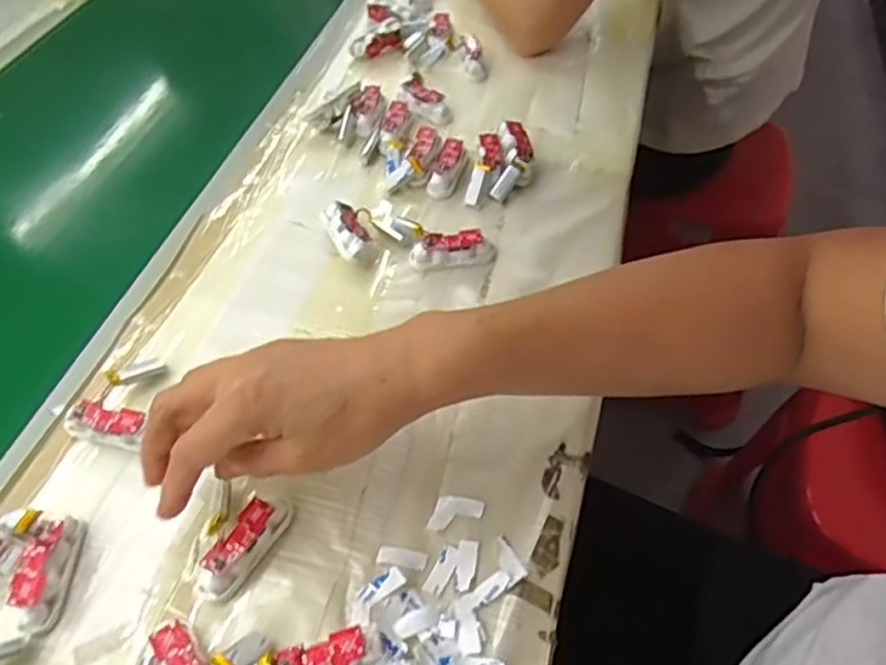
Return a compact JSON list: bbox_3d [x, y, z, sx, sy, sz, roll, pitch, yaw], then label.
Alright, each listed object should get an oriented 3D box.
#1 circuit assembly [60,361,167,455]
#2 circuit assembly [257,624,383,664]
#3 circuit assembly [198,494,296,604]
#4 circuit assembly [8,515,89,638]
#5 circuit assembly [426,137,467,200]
[{"bbox_3d":[-0.198,0.040,0.415,0.048,0.019,0.061,12,53,11],"label":"circuit assembly"},{"bbox_3d":[-0.058,0.158,0.319,0.057,0.021,0.018,-13,53,-9],"label":"circuit assembly"},{"bbox_3d":[-0.107,0.114,0.357,0.020,0.019,0.060,22,56,18],"label":"circuit assembly"},{"bbox_3d":[-0.210,0.127,0.350,0.017,0.024,0.058,-2,52,0],"label":"circuit assembly"},{"bbox_3d":[0.004,-0.137,0.548,0.019,0.022,0.056,12,53,11],"label":"circuit assembly"}]

